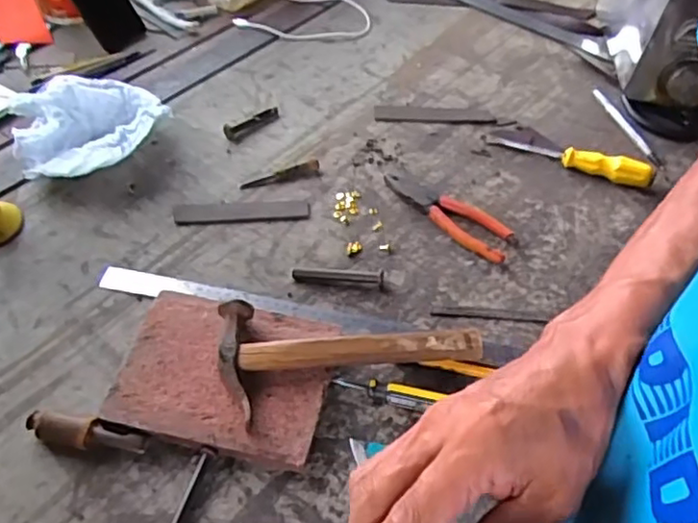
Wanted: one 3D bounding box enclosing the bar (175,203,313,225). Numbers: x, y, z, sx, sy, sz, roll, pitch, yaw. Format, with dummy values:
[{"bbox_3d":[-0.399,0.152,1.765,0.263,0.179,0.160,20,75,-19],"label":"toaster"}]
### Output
[{"bbox_3d":[-0.119,-0.054,0.700,0.147,0.004,0.026,-3,50,-5],"label":"bar"}]

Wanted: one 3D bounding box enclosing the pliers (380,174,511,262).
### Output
[{"bbox_3d":[0.113,-0.061,0.706,0.058,0.019,0.166,-34,59,-27],"label":"pliers"}]

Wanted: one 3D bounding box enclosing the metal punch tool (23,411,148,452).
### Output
[{"bbox_3d":[-0.217,0.143,0.524,0.098,0.021,0.025,10,50,6],"label":"metal punch tool"}]

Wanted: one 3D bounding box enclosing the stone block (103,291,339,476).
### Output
[{"bbox_3d":[-0.110,0.102,0.566,0.179,0.026,0.137,11,50,6],"label":"stone block"}]

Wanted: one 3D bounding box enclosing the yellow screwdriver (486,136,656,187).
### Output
[{"bbox_3d":[0.264,-0.128,0.758,0.193,0.028,0.028,21,52,15],"label":"yellow screwdriver"}]

